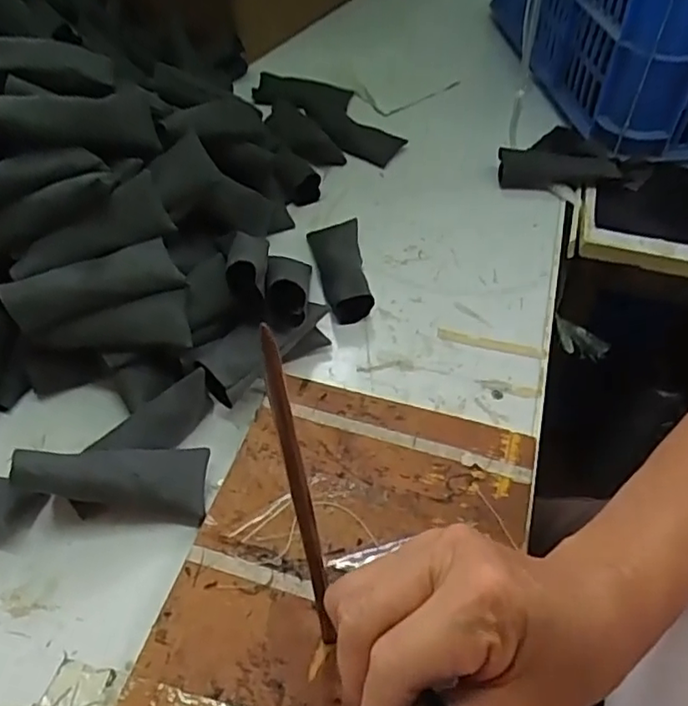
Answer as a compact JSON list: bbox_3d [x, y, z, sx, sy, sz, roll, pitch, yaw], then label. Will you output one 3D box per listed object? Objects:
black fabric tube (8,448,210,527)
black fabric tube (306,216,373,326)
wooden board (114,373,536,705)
[{"bbox_3d":[-0.133,0.073,0.361,0.104,0.020,0.040,12,46,-21],"label":"black fabric tube"},{"bbox_3d":[-0.004,-0.072,0.490,0.039,0.023,0.104,-5,50,-3],"label":"black fabric tube"},{"bbox_3d":[-0.003,0.135,0.332,0.174,0.013,0.267,13,51,11],"label":"wooden board"}]

